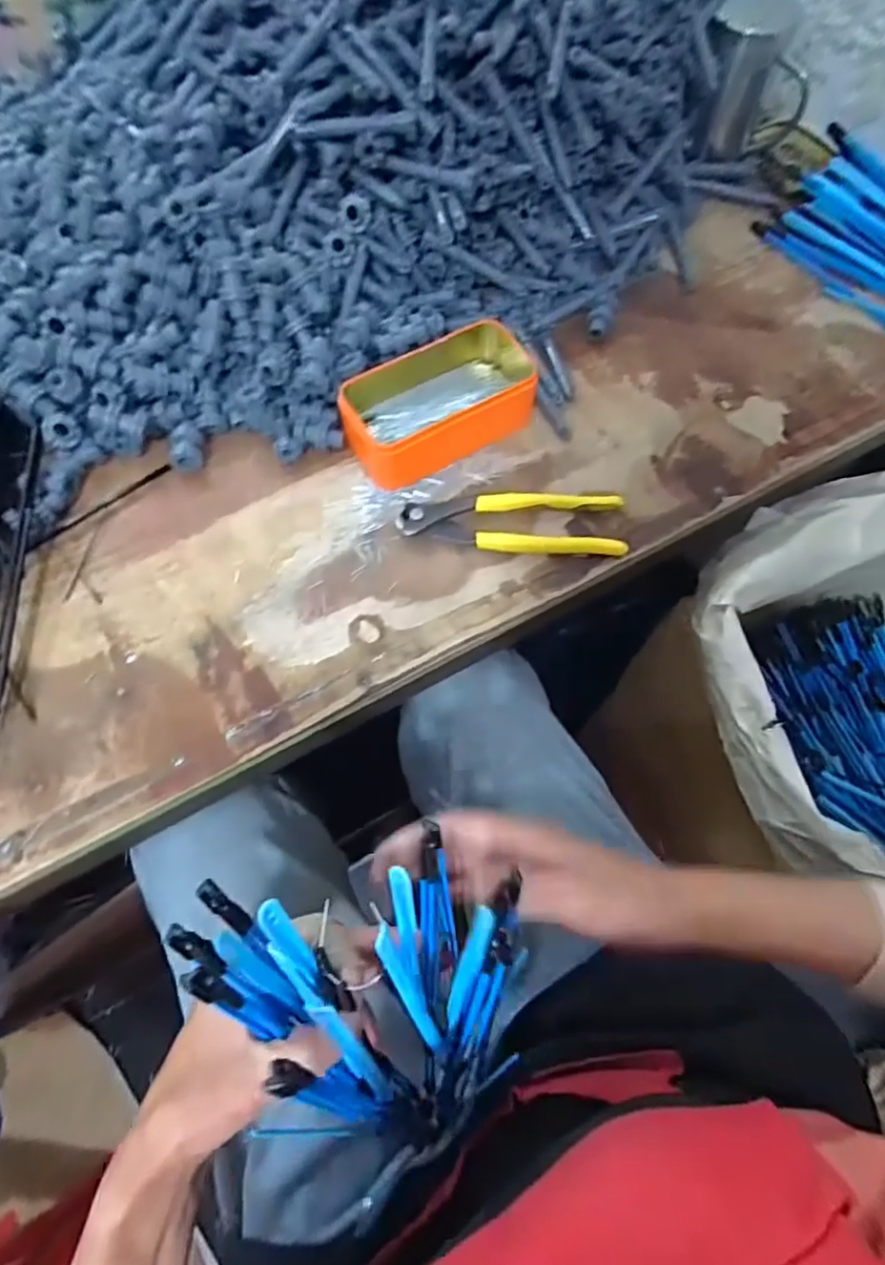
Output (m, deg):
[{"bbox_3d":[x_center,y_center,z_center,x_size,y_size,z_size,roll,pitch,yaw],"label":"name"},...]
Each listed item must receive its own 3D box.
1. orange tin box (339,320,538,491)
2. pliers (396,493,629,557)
[{"bbox_3d":[-0.001,-0.185,0.483,0.159,0.046,0.091,-25,70,-13],"label":"orange tin box"},{"bbox_3d":[0.051,-0.083,0.452,0.163,0.022,0.045,5,67,-1],"label":"pliers"}]

